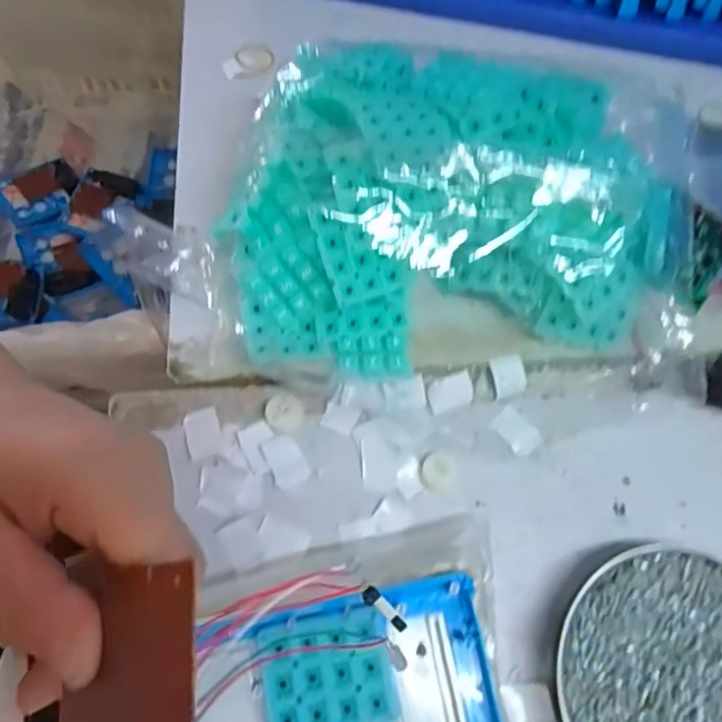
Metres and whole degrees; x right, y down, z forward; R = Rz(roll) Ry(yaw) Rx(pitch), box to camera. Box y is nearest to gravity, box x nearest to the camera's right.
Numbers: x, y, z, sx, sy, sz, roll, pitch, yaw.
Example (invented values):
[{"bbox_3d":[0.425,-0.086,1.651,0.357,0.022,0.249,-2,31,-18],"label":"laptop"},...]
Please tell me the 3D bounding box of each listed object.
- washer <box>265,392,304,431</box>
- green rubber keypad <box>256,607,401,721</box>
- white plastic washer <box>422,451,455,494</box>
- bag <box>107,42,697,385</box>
[{"bbox_3d":[-0.048,0.031,0.347,0.022,0.004,0.023,-5,70,-4],"label":"washer"},{"bbox_3d":[-0.017,0.150,0.267,0.060,0.013,0.050,-12,71,-6],"label":"green rubber keypad"},{"bbox_3d":[0.047,0.066,0.338,0.020,0.004,0.022,-15,71,-7],"label":"white plastic washer"},{"bbox_3d":[0.053,-0.084,0.347,0.299,0.091,0.193,-3,70,-3],"label":"bag"}]

